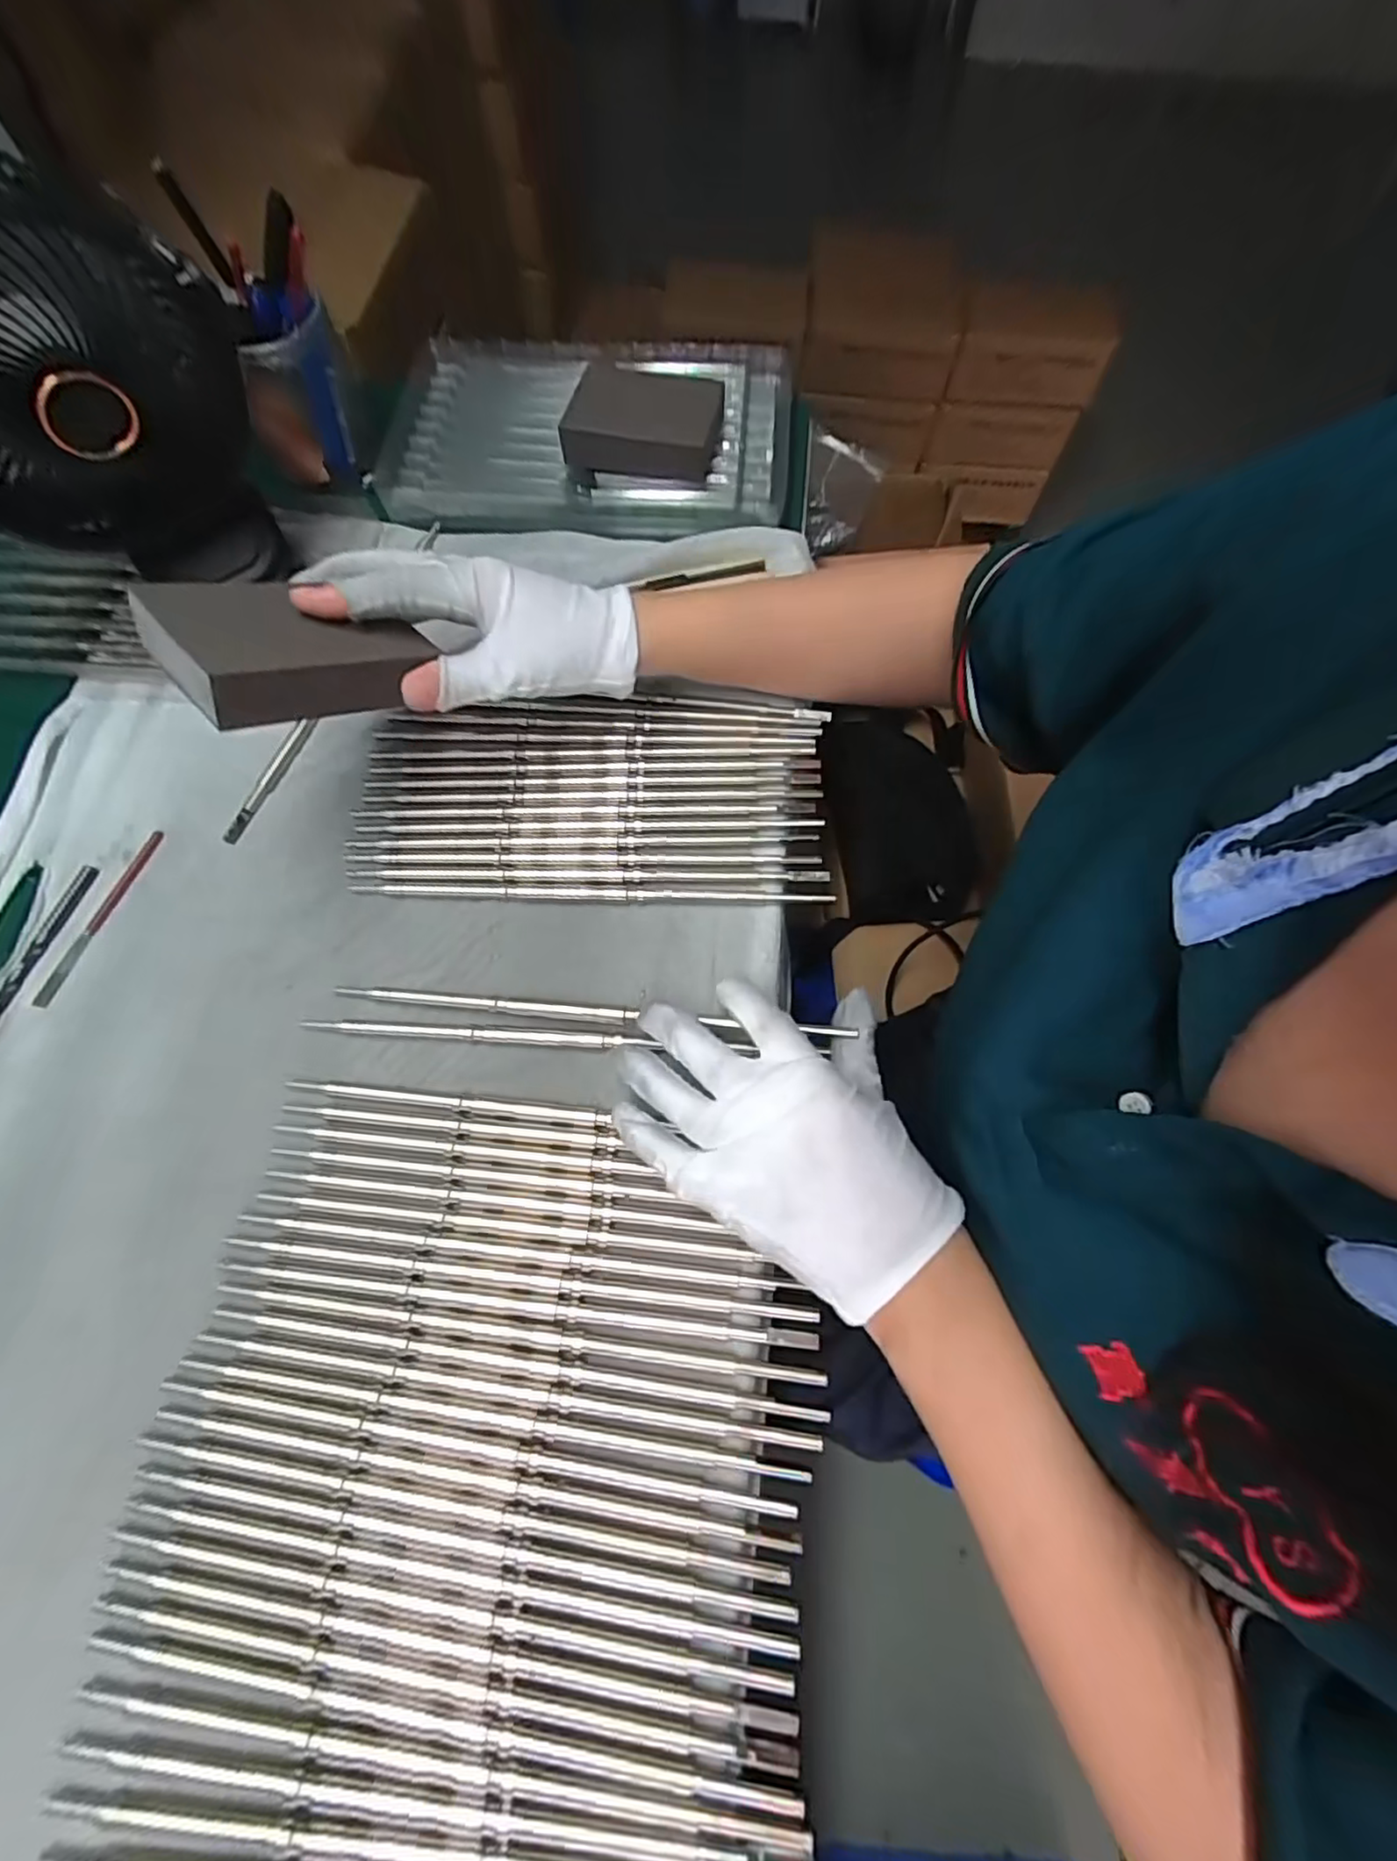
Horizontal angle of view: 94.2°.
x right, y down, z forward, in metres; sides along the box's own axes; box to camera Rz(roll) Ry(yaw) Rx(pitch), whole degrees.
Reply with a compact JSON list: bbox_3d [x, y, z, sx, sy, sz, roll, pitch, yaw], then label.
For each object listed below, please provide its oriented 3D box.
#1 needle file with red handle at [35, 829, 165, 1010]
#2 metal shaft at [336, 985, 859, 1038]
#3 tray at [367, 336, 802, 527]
[{"bbox_3d":[-0.331,-0.008,0.361,0.011,0.004,0.108,17,69,7],"label":"needle file with red handle"},{"bbox_3d":[-0.062,0.040,0.325,0.251,0.008,0.008,4,68,7],"label":"metal shaft"},{"bbox_3d":[-0.081,-0.376,0.487,0.295,0.031,0.183,6,68,3],"label":"tray"}]

